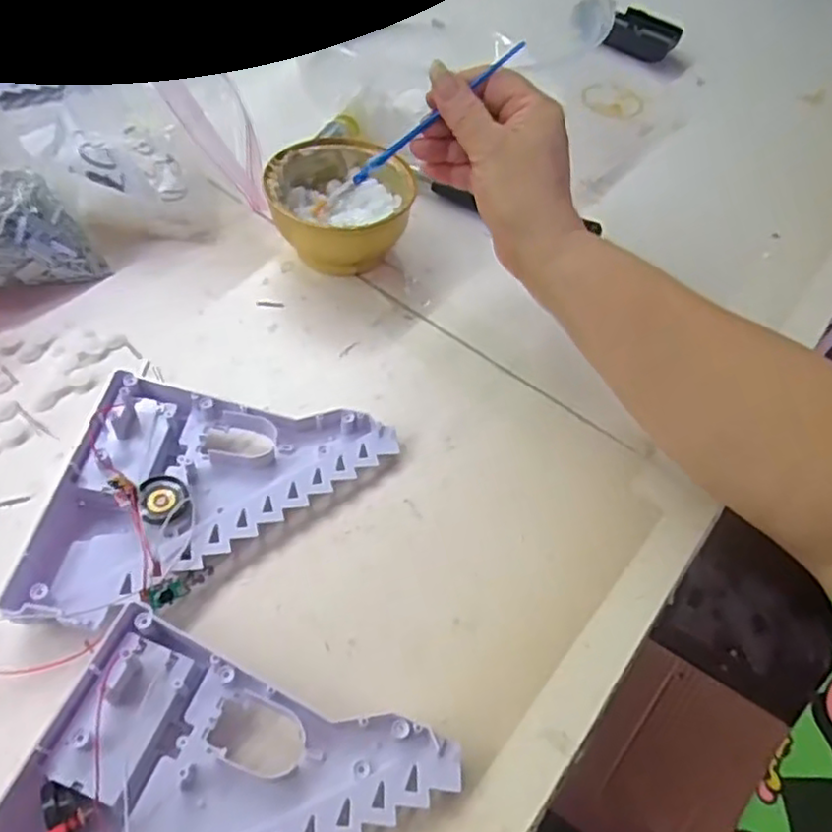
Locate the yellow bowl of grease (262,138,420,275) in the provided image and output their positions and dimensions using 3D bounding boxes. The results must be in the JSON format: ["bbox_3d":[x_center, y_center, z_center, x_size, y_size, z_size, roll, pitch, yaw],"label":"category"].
[{"bbox_3d":[-0.055,-0.148,0.467,0.094,0.056,0.083,-9,55,-12],"label":"yellow bowl of grease"}]

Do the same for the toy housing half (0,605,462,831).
[{"bbox_3d":[-0.077,0.164,0.255,0.153,0.027,0.128,18,54,8],"label":"toy housing half"}]

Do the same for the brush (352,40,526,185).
[{"bbox_3d":[0.010,-0.171,0.380,0.122,0.006,0.006,-29,49,28],"label":"brush"}]

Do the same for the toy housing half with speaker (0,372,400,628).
[{"bbox_3d":[-0.118,0.024,0.352,0.188,0.030,0.110,-30,62,-24],"label":"toy housing half with speaker"}]

